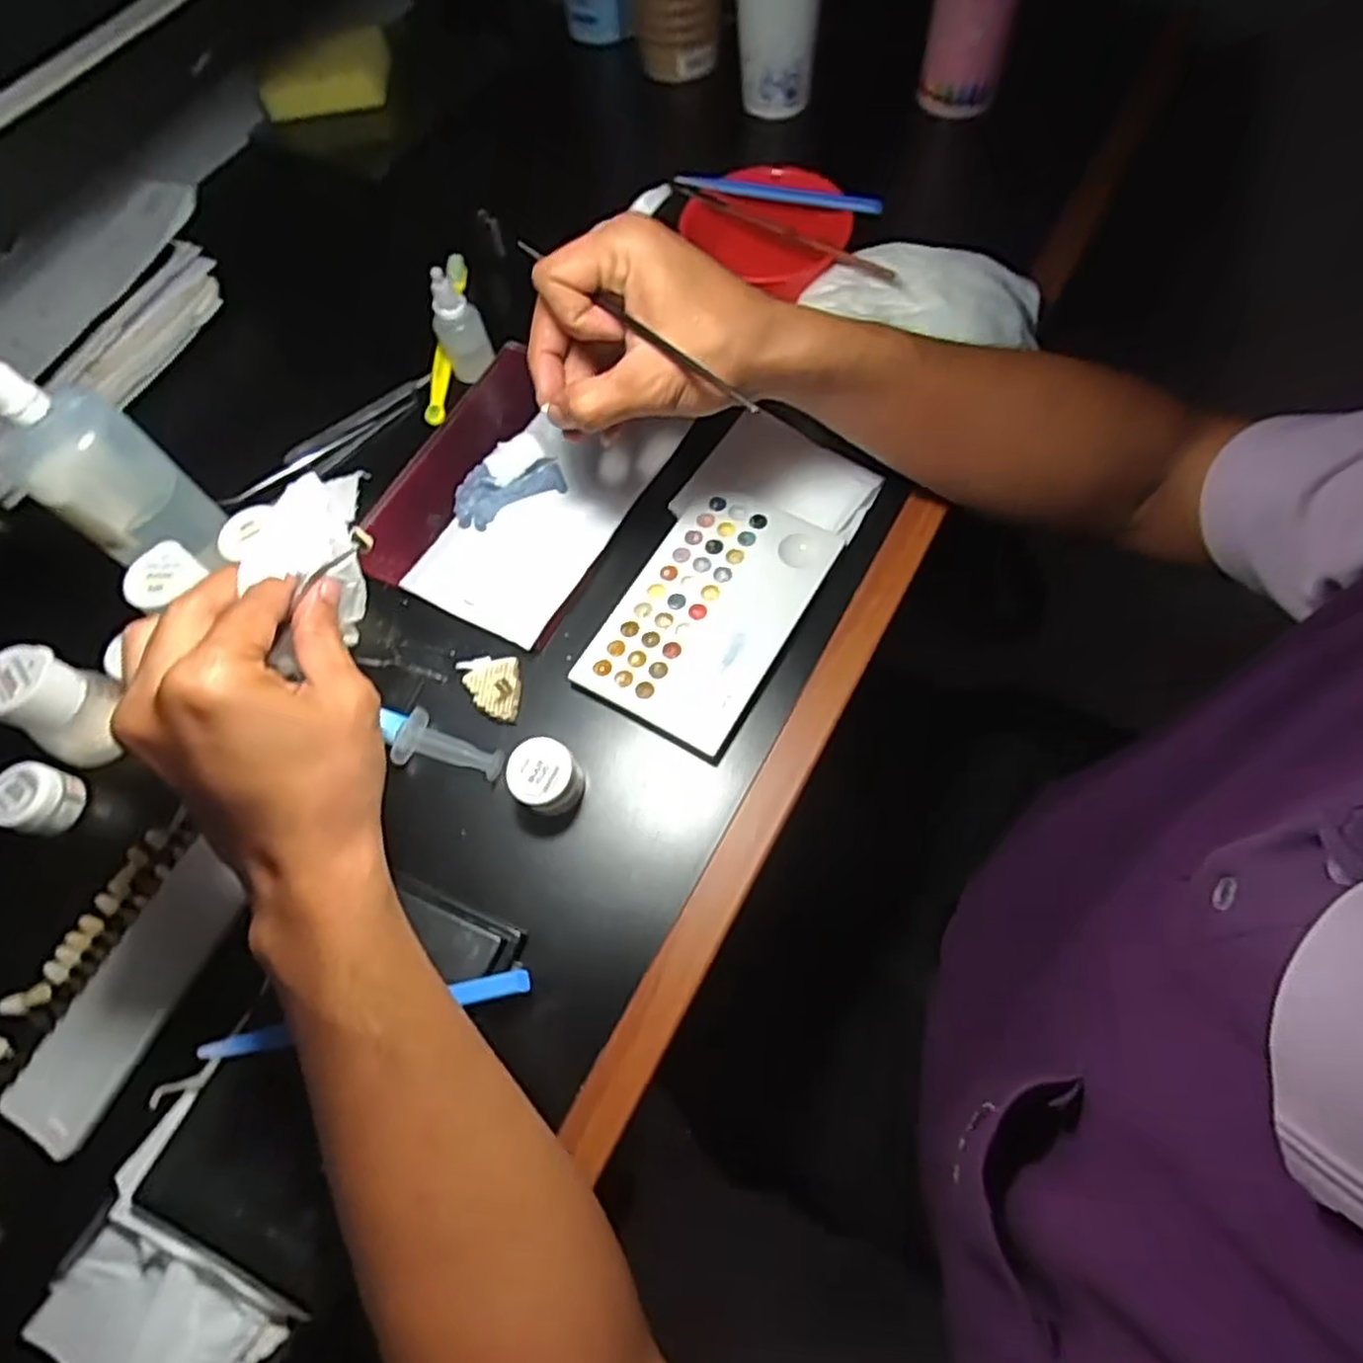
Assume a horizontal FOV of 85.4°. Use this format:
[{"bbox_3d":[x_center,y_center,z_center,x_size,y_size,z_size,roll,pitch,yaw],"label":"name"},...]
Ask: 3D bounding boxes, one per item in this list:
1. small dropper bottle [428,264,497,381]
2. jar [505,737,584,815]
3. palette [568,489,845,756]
[{"bbox_3d":[-0.146,-0.235,0.486,0.021,0.072,0.026,37,73,19],"label":"small dropper bottle"},{"bbox_3d":[-0.068,0.049,0.370,0.036,0.032,0.032,34,72,18],"label":"jar"},{"bbox_3d":[0.016,-0.042,0.411,0.091,0.009,0.148,27,70,15],"label":"palette"}]

